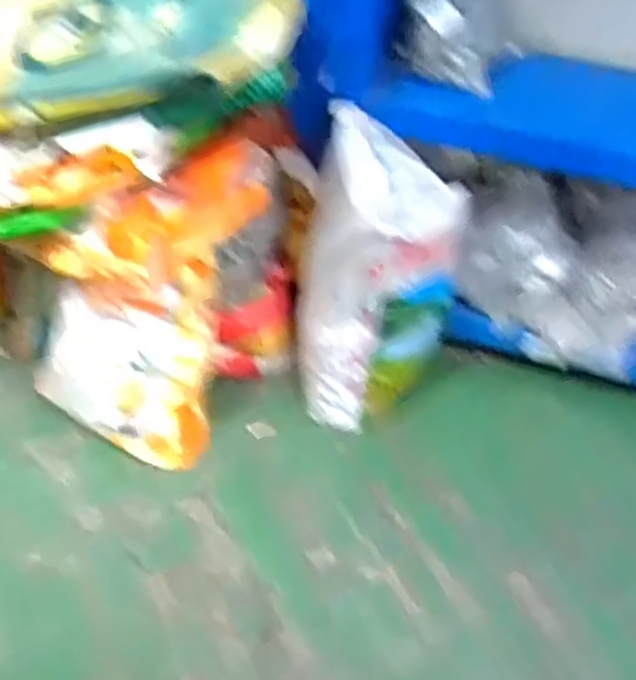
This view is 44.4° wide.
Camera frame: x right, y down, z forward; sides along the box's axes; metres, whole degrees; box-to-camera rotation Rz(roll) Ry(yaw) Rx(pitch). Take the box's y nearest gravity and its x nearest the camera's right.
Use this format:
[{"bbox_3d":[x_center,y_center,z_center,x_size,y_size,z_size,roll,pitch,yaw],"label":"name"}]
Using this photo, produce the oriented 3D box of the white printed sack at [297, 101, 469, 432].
[{"bbox_3d":[0.103,-0.116,1.461,0.300,0.473,0.319,13,43,8],"label":"white printed sack"}]

